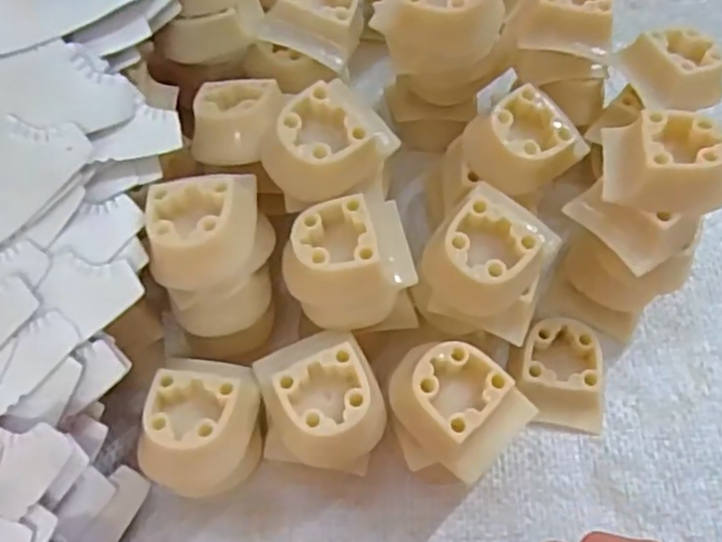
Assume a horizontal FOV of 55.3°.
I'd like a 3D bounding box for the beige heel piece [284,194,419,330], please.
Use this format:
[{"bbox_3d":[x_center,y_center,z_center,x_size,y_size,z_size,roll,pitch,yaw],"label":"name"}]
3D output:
[{"bbox_3d":[-0.005,-0.003,0.254,0.045,0.031,0.038,-12,64,-4],"label":"beige heel piece"}]

